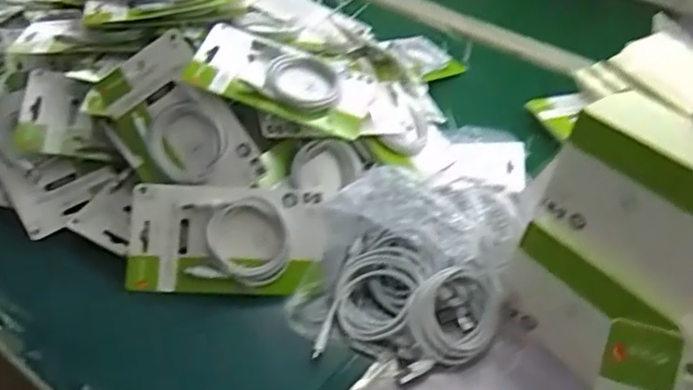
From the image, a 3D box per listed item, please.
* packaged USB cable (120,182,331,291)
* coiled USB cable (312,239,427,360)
[{"bbox_3d":[-0.114,0.041,0.592,0.183,0.024,0.099,1,80,-3],"label":"packaged USB cable"},{"bbox_3d":[0.027,0.097,0.573,0.077,0.030,0.125,10,55,15],"label":"coiled USB cable"}]

